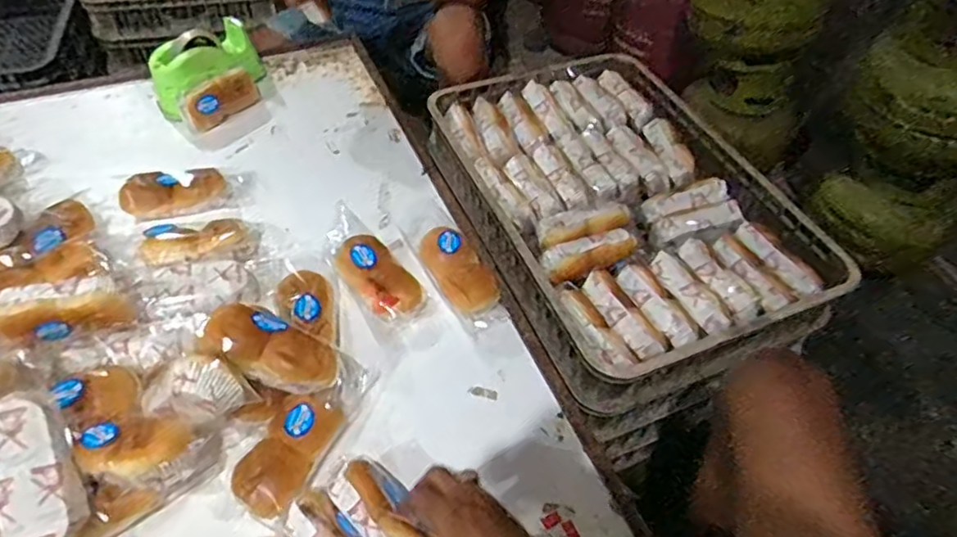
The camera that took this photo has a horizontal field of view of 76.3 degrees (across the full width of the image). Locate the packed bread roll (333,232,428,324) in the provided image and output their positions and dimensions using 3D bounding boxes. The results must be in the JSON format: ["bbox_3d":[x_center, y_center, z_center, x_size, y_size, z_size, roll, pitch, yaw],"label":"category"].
[{"bbox_3d":[-0.134,0.009,0.815,0.144,0.043,0.083,36,57,24],"label":"packed bread roll"}]

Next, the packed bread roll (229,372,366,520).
[{"bbox_3d":[-0.193,0.182,0.676,0.070,0.056,0.182,21,52,14],"label":"packed bread roll"}]

